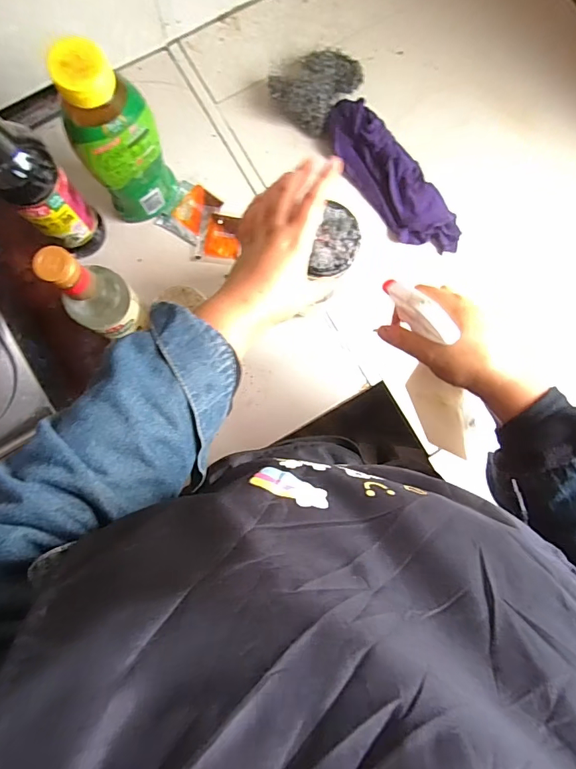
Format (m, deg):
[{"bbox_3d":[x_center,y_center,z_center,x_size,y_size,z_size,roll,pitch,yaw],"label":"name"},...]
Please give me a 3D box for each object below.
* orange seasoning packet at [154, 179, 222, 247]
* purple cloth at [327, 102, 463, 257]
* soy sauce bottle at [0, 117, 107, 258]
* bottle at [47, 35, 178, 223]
[{"bbox_3d":[-0.137,-0.241,0.624,0.068,0.007,0.077,31,84,0],"label":"orange seasoning packet"},{"bbox_3d":[0.147,-0.286,0.625,0.086,0.040,0.255,-39,88,-6],"label":"purple cloth"},{"bbox_3d":[-0.272,-0.210,0.489,0.074,0.262,0.056,-43,88,-6],"label":"soy sauce bottle"},{"bbox_3d":[-0.190,-0.273,0.514,0.078,0.230,0.077,4,85,-3],"label":"bottle"}]

